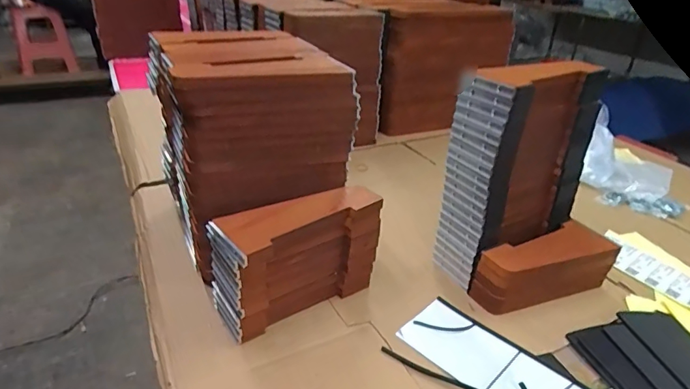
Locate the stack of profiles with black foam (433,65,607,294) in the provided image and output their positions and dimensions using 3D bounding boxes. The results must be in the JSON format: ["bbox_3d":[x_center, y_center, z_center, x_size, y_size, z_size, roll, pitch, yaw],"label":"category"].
[{"bbox_3d":[0.247,-0.026,0.652,0.196,0.296,0.096,-16,34,-30],"label":"stack of profiles with black foam"}]

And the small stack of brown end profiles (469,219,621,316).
[{"bbox_3d":[0.284,0.104,0.648,0.207,0.082,0.068,-9,31,-20],"label":"small stack of brown end profiles"}]

